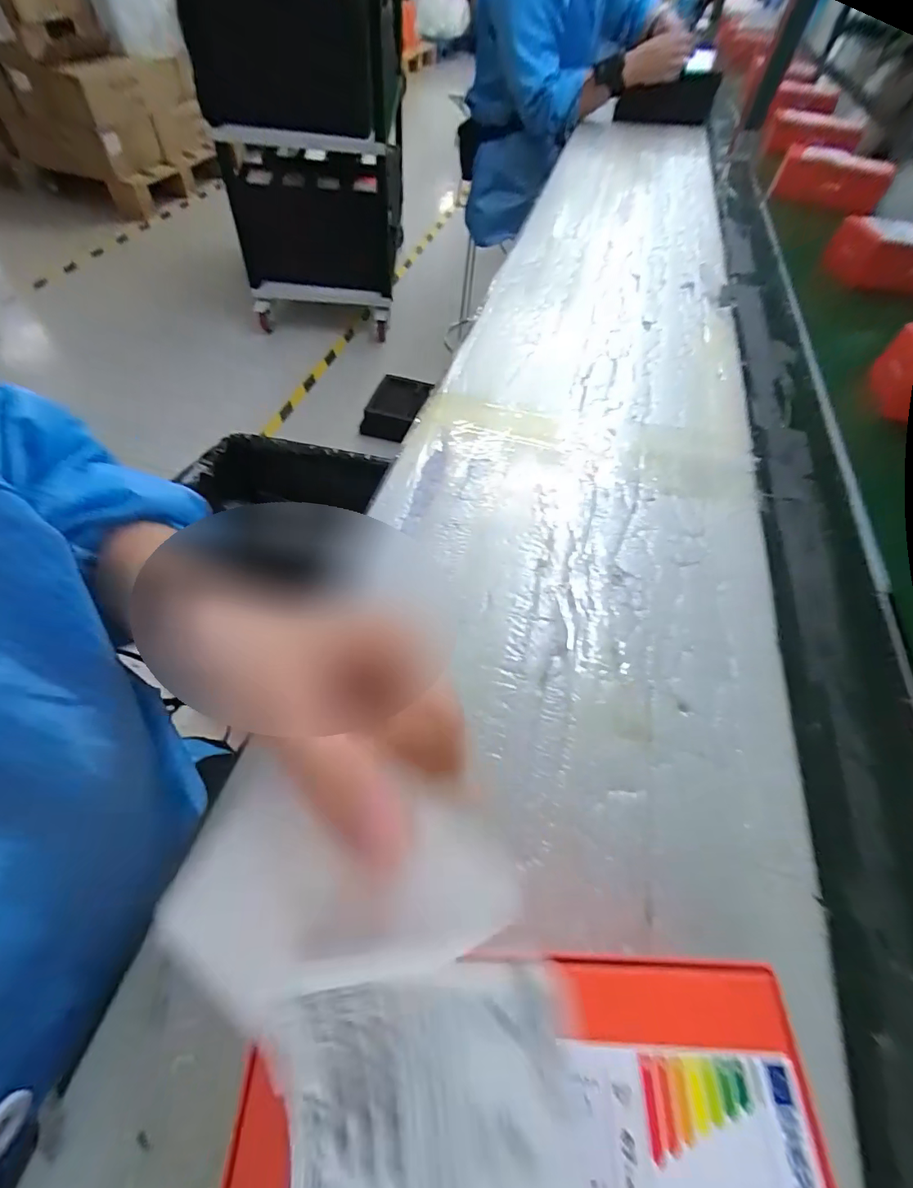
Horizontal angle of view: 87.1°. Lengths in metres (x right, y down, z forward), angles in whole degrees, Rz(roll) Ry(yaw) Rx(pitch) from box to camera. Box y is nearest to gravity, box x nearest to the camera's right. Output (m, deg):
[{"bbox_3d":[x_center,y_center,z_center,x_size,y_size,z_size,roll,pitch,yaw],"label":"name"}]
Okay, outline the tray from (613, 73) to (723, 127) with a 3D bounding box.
[{"bbox_3d":[0.465,-1.076,1.055,0.229,0.087,0.037,-5,56,-8],"label":"tray"}]

